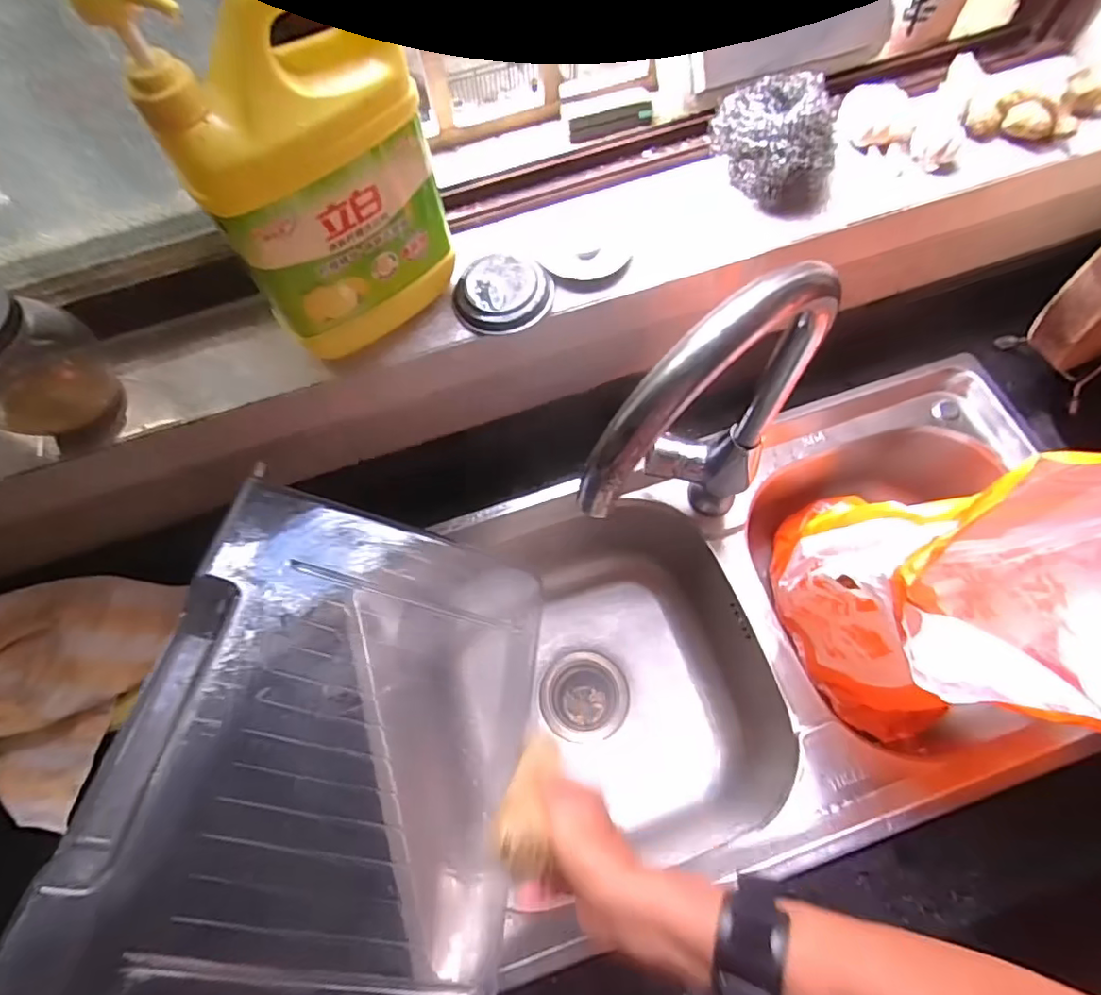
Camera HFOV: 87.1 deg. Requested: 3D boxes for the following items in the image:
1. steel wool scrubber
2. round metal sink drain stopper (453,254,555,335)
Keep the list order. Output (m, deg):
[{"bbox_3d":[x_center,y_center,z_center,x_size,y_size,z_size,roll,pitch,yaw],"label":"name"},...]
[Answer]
[{"bbox_3d":[0.198,-0.313,0.507,0.081,0.066,0.099,-37,70,-13],"label":"steel wool scrubber"},{"bbox_3d":[-0.039,-0.168,0.481,0.075,0.019,0.070,-1,67,2],"label":"round metal sink drain stopper"}]

